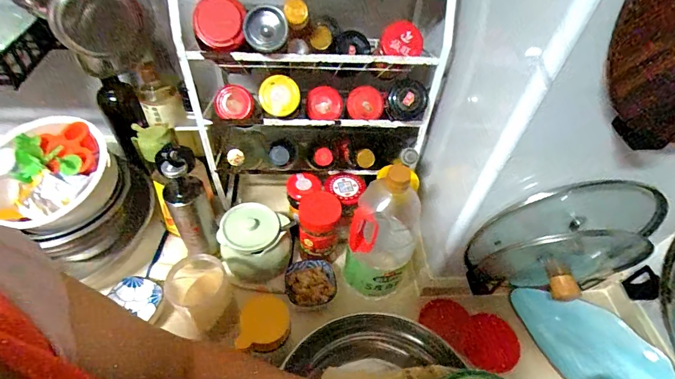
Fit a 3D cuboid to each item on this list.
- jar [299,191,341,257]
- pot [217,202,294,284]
[{"bbox_3d":[-0.035,0.068,0.685,0.074,0.106,0.081,0,49,-5],"label":"jar"},{"bbox_3d":[-0.148,0.095,0.667,0.121,0.090,0.111,3,49,-3],"label":"pot"}]

